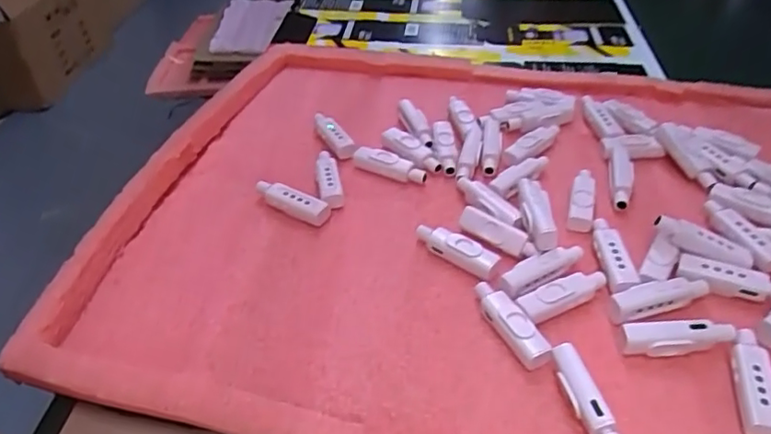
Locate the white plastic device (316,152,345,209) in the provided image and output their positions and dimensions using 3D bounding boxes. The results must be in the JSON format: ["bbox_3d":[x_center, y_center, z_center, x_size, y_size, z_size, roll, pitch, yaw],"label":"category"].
[{"bbox_3d":[-0.040,-0.027,0.405,0.015,0.010,0.052,-8,40,-7],"label":"white plastic device"}]

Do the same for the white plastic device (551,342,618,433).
[{"bbox_3d":[0.093,0.086,0.271,0.013,0.016,0.056,-8,40,-7],"label":"white plastic device"}]

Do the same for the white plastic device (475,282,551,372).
[{"bbox_3d":[0.066,0.056,0.308,0.015,0.012,0.057,-19,43,-19],"label":"white plastic device"}]

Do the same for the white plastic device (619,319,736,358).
[{"bbox_3d":[0.148,0.062,0.297,0.057,0.018,0.012,-2,40,1],"label":"white plastic device"}]

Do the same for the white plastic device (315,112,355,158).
[{"bbox_3d":[-0.039,-0.061,0.443,0.012,0.012,0.050,-19,43,-19],"label":"white plastic device"}]

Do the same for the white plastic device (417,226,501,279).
[{"bbox_3d":[0.042,0.019,0.353,0.054,0.017,0.015,29,49,32],"label":"white plastic device"}]

